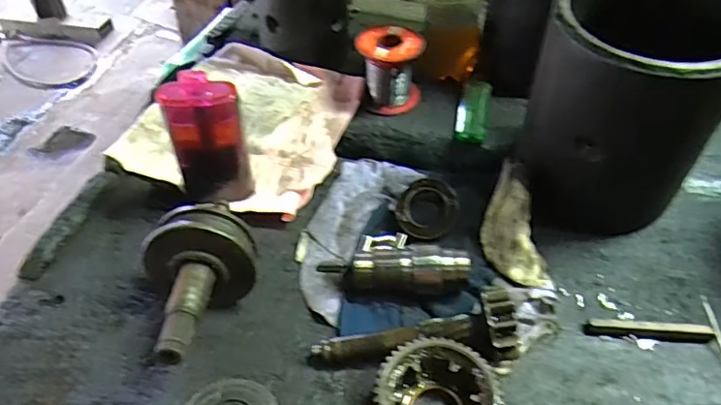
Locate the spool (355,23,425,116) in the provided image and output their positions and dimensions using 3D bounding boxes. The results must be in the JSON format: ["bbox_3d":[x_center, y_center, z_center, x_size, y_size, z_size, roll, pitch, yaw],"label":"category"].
[{"bbox_3d":[0.024,-0.112,0.454,0.052,0.060,0.052,-1,45,-2],"label":"spool"}]

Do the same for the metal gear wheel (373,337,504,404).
[{"bbox_3d":[0.037,0.106,0.271,0.060,0.029,0.067,7,45,6],"label":"metal gear wheel"}]

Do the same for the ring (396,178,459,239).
[{"bbox_3d":[0.044,0.004,0.351,0.039,0.007,0.039,-3,78,12],"label":"ring"}]

